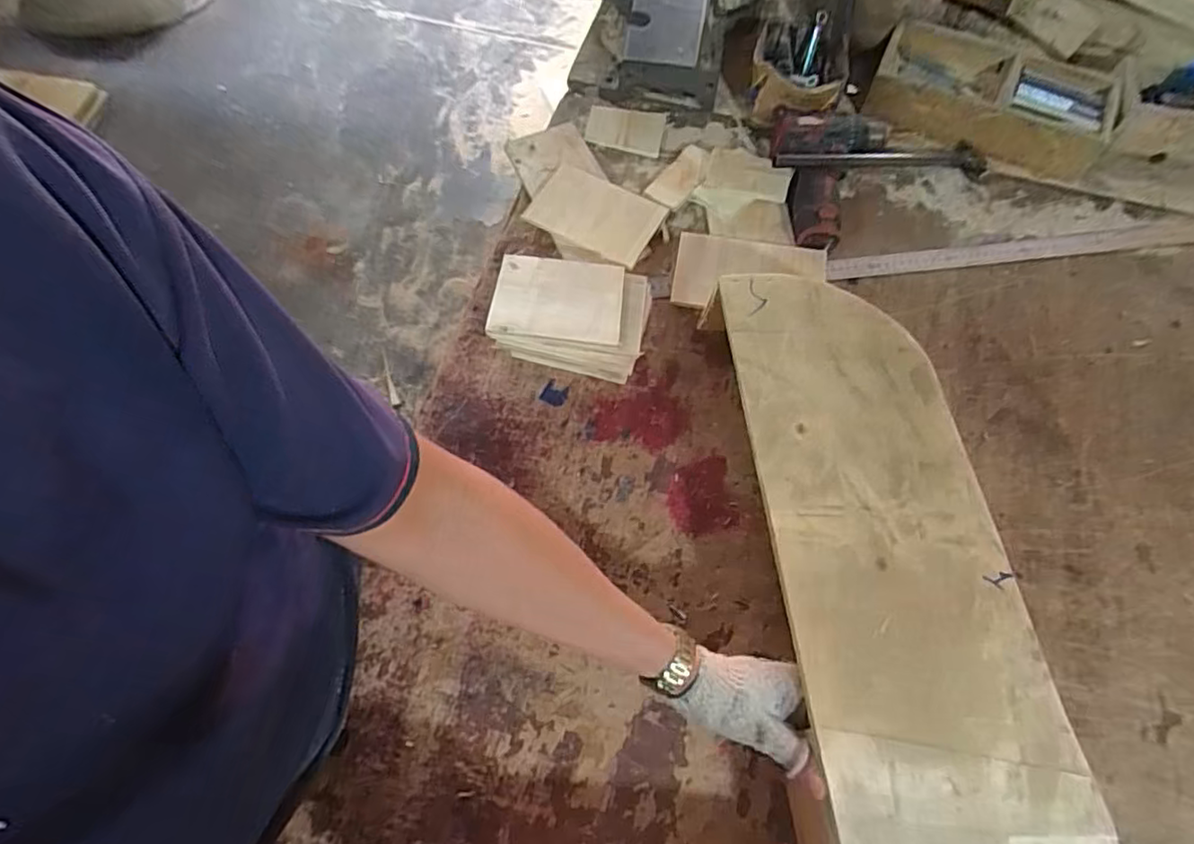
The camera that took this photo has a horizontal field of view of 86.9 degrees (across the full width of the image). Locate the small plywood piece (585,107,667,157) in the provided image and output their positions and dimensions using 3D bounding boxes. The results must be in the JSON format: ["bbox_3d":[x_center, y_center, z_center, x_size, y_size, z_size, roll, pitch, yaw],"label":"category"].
[{"bbox_3d":[0.037,-0.398,0.862,0.104,0.008,0.075,10,78,9],"label":"small plywood piece"}]

